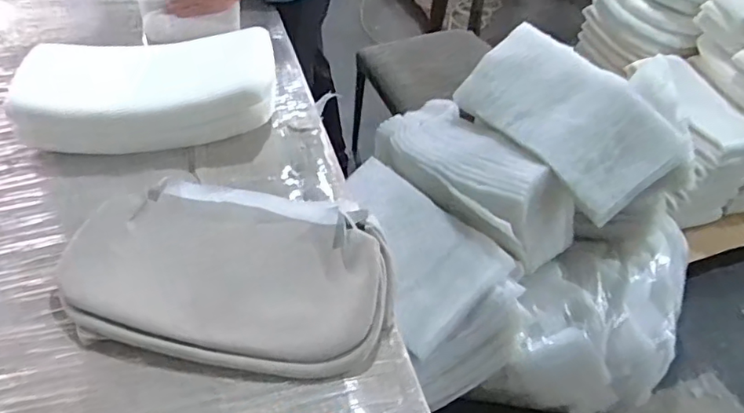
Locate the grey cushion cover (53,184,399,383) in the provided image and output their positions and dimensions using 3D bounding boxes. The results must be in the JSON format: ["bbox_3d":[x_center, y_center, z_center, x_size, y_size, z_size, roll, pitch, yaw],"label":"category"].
[{"bbox_3d":[-0.207,0.086,0.829,0.474,0.041,0.312,4,46,2],"label":"grey cushion cover"}]

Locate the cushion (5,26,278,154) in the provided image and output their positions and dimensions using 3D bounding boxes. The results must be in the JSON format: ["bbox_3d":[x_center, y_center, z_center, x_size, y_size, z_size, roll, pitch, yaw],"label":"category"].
[{"bbox_3d":[-0.398,-0.207,1.028,0.447,0.116,0.195,-7,47,-8],"label":"cushion"}]

